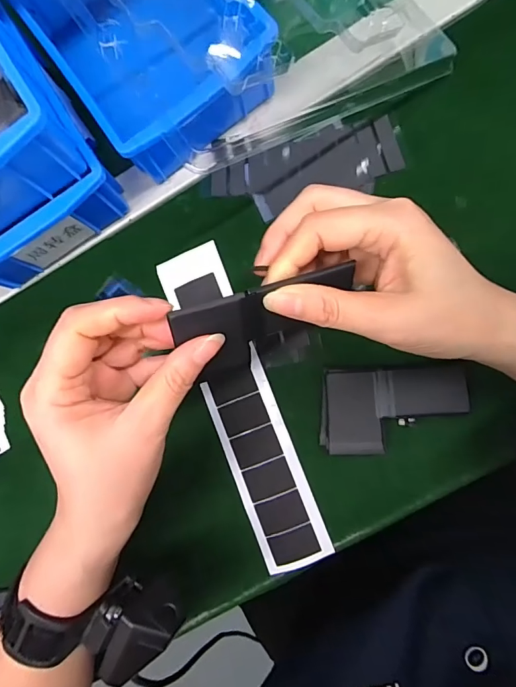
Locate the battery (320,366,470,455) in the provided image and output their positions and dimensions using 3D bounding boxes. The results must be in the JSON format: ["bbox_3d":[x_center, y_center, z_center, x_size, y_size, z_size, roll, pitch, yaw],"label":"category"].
[{"bbox_3d":[0.095,0.047,0.302,0.097,0.015,0.058,-2,85,8],"label":"battery"}]

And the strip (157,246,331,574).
[{"bbox_3d":[-0.012,0.044,0.322,0.049,0.004,0.247,-22,82,5],"label":"strip"}]

